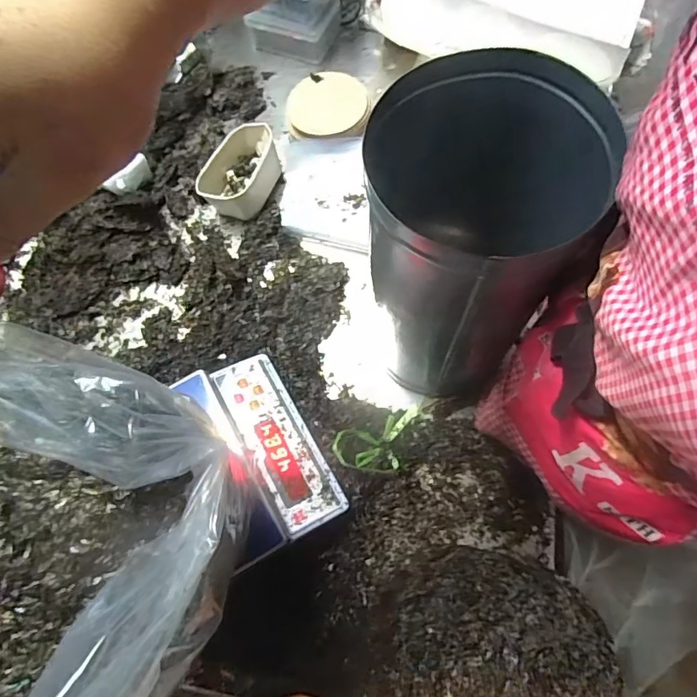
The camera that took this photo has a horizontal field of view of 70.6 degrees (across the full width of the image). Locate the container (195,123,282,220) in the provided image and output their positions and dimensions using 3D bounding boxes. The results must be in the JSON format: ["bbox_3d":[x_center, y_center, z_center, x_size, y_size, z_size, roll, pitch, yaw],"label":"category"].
[{"bbox_3d":[-0.205,-0.352,0.962,0.125,0.057,0.188,20,71,9],"label":"container"}]

